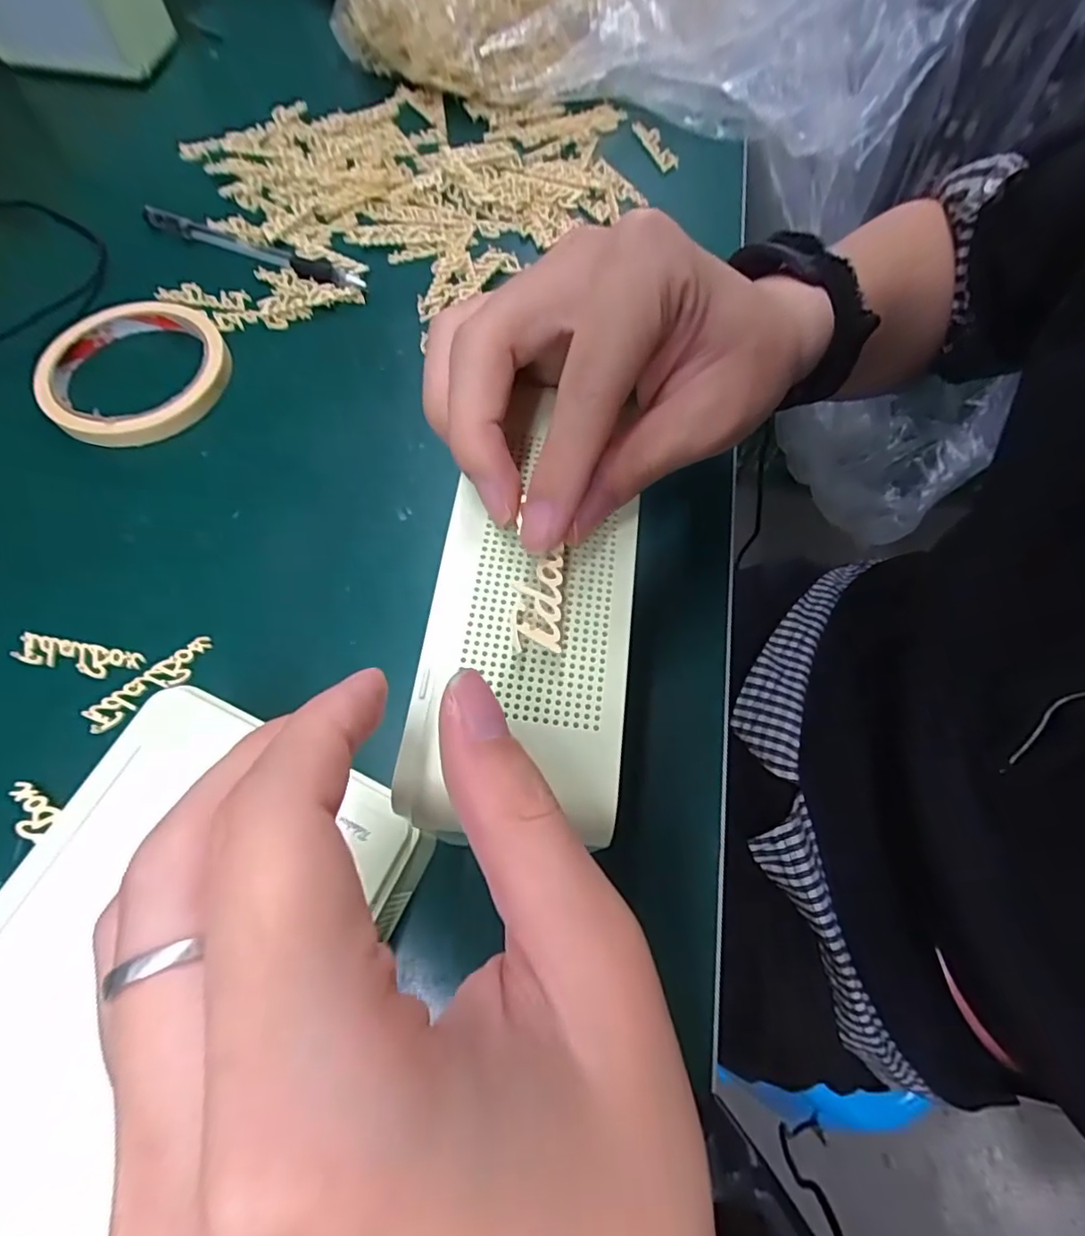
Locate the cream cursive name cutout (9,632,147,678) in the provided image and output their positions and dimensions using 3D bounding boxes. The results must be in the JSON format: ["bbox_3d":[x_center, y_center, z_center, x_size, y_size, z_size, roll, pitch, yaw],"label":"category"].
[{"bbox_3d":[-0.202,0.017,0.259,0.054,0.004,0.013,10,71,3],"label":"cream cursive name cutout"}]

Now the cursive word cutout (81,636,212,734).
[{"bbox_3d":[-0.168,0.028,0.254,0.055,0.004,0.014,-39,70,-15],"label":"cursive word cutout"}]

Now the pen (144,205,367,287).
[{"bbox_3d":[-0.178,-0.225,0.359,0.158,0.010,0.016,24,68,11],"label":"pen"}]

